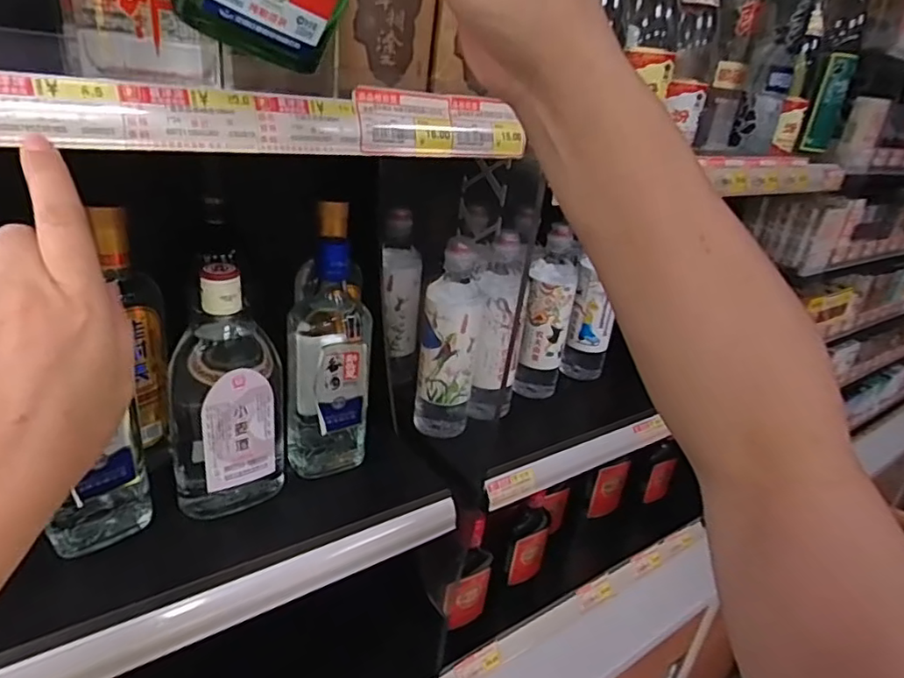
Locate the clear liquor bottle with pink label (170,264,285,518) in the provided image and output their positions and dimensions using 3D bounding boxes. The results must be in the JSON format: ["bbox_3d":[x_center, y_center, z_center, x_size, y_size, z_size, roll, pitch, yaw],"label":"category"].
[{"bbox_3d":[-0.193,0.044,0.507,0.089,0.224,0.080,0,27,-16],"label":"clear liquor bottle with pink label"}]

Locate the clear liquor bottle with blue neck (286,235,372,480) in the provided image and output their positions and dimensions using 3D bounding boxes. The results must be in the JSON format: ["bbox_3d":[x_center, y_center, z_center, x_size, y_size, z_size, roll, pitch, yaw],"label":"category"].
[{"bbox_3d":[-0.115,0.024,0.553,0.075,0.234,0.054,2,26,-11],"label":"clear liquor bottle with blue neck"}]

